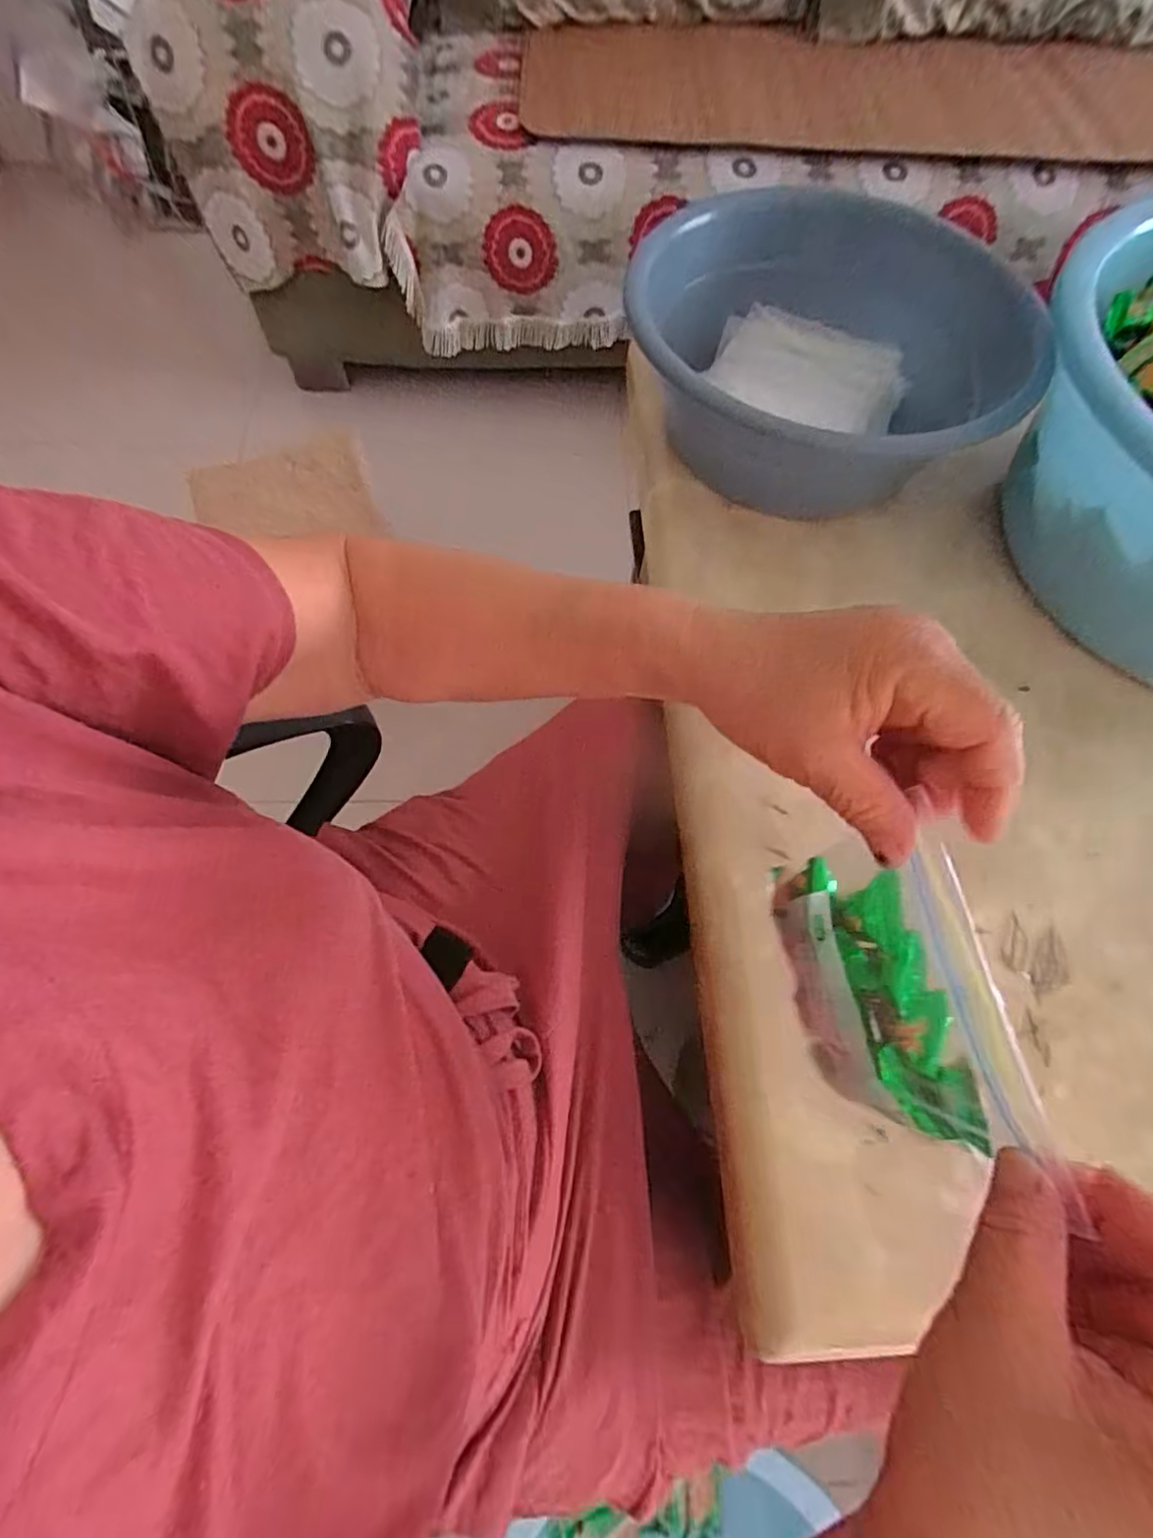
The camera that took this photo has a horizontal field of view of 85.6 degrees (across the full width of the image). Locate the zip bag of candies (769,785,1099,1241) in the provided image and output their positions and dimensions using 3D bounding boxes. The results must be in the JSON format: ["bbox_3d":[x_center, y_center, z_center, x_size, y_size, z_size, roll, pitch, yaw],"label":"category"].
[{"bbox_3d":[0.123,0.082,0.234,0.048,0.085,0.111,-12,66,-8],"label":"zip bag of candies"}]

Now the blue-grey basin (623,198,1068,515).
[{"bbox_3d":[0.208,-0.353,0.556,0.288,0.118,0.310,1,65,-2],"label":"blue-grey basin"}]

